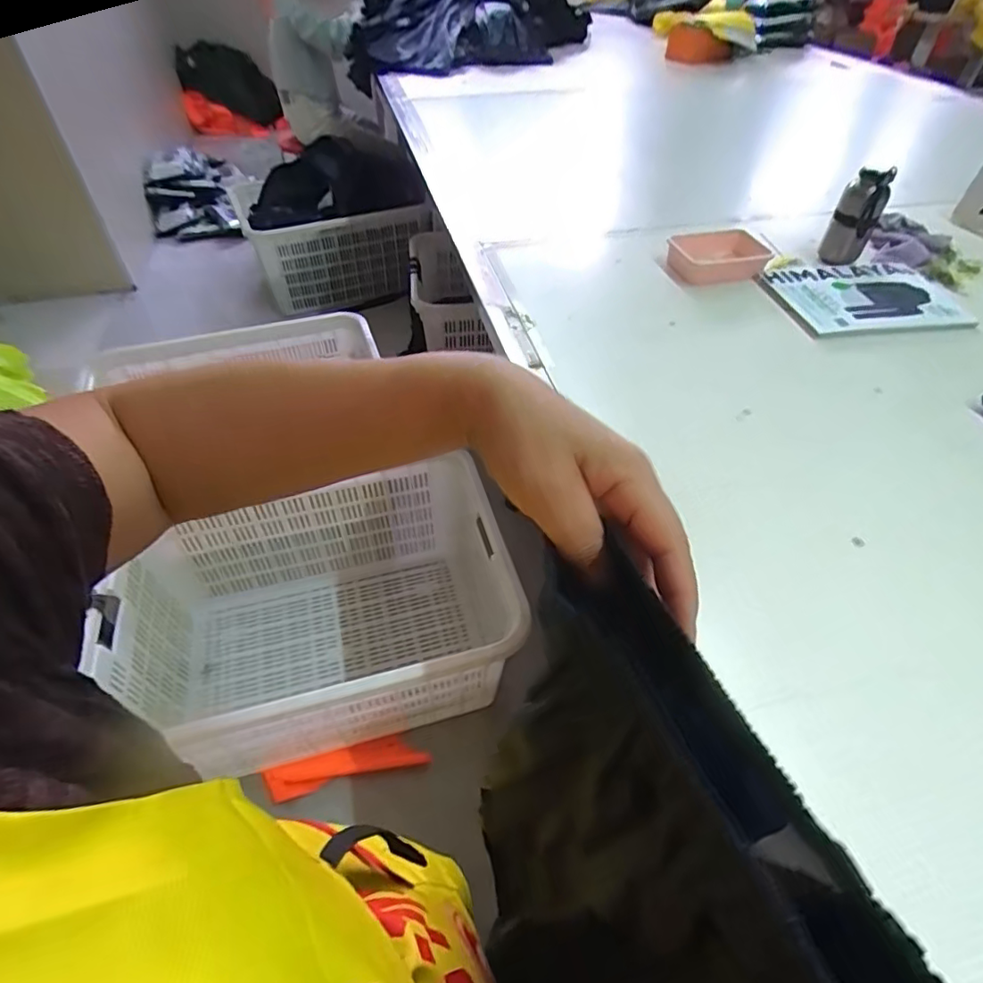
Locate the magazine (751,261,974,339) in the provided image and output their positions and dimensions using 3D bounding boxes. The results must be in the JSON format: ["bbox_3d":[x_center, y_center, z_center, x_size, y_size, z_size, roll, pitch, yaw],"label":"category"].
[{"bbox_3d":[0.690,-0.365,1.016,0.336,0.015,0.246,-5,48,-4],"label":"magazine"}]

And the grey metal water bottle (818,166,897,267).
[{"bbox_3d":[0.709,-0.536,1.071,0.078,0.150,0.077,25,53,21],"label":"grey metal water bottle"}]

